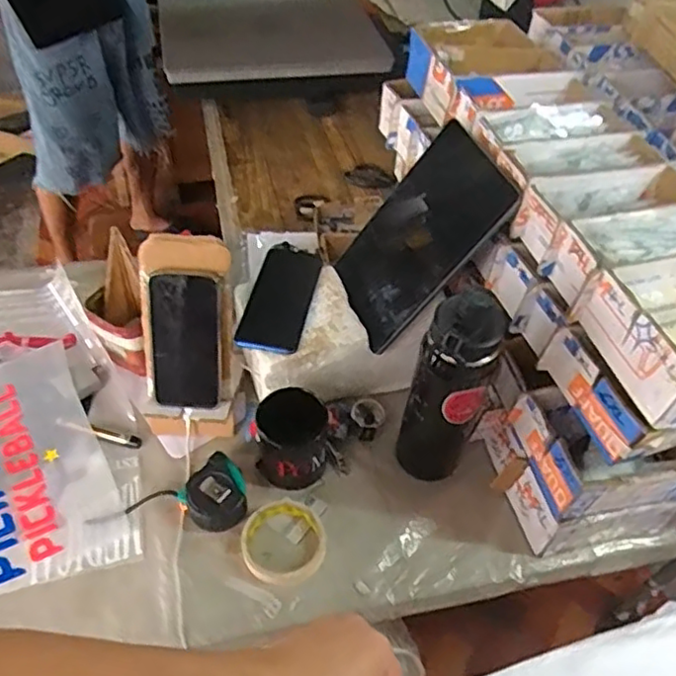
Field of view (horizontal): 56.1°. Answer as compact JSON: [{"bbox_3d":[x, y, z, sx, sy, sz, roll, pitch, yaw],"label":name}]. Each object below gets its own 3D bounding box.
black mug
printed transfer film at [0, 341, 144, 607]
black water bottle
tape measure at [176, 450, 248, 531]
[{"bbox_3d":[-0.054,0.120,0.752,0.079,0.097,0.073,2,49,-2],"label":"black mug"},{"bbox_3d":[-0.411,0.163,0.758,0.237,0.010,0.340,-22,54,-22],"label":"printed transfer film"},{"bbox_3d":[0.127,0.059,0.704,0.089,0.275,0.097,21,51,14],"label":"black water bottle"},{"bbox_3d":[-0.140,0.177,0.732,0.075,0.045,0.073,37,56,25],"label":"tape measure"}]

